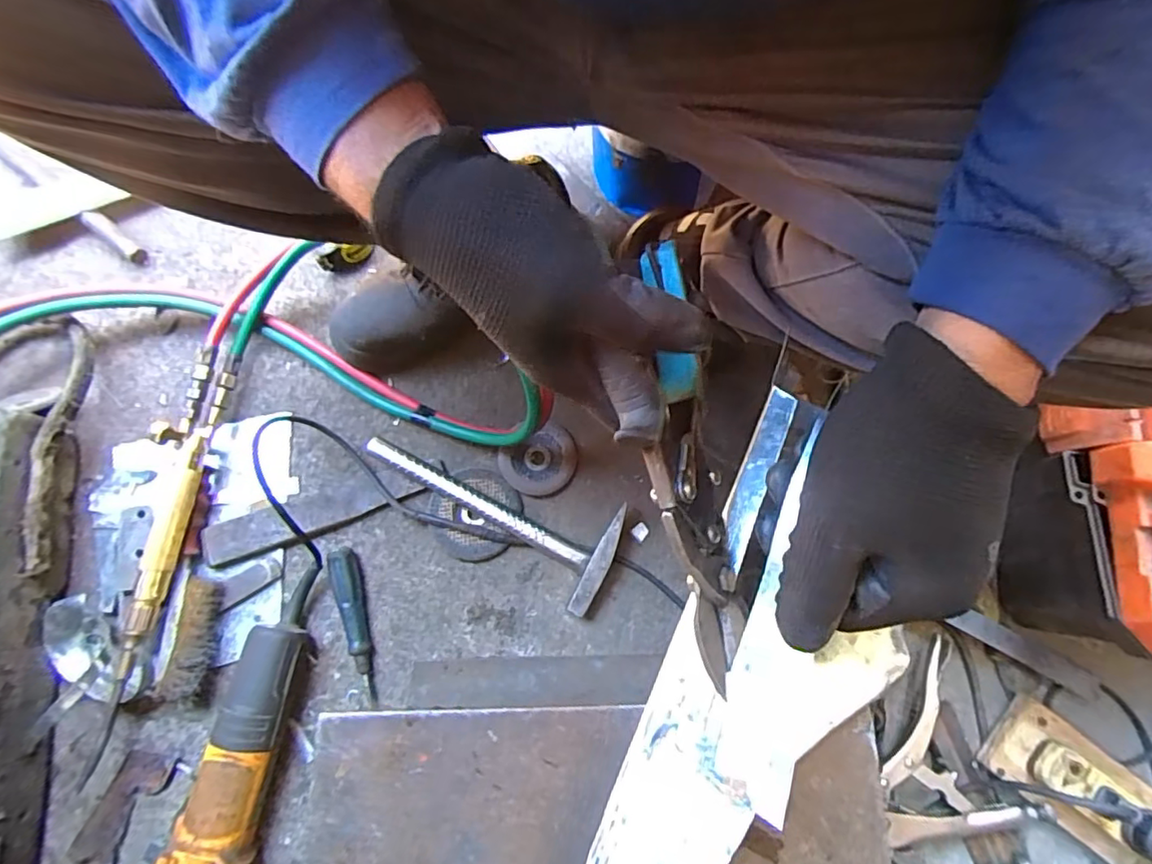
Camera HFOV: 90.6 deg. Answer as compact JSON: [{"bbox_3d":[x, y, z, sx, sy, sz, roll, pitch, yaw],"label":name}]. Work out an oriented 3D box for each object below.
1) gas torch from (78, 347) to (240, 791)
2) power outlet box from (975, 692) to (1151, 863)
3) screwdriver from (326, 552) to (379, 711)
[{"bbox_3d":[-0.410,0.106,0.560,0.054,0.045,0.400,9,77,2],"label":"gas torch"},{"bbox_3d":[0.489,0.341,0.522,0.207,0.045,0.085,36,80,8],"label":"power outlet box"},{"bbox_3d":[-0.217,0.191,0.561,0.024,0.029,0.149,-14,78,-3],"label":"screwdriver"}]

